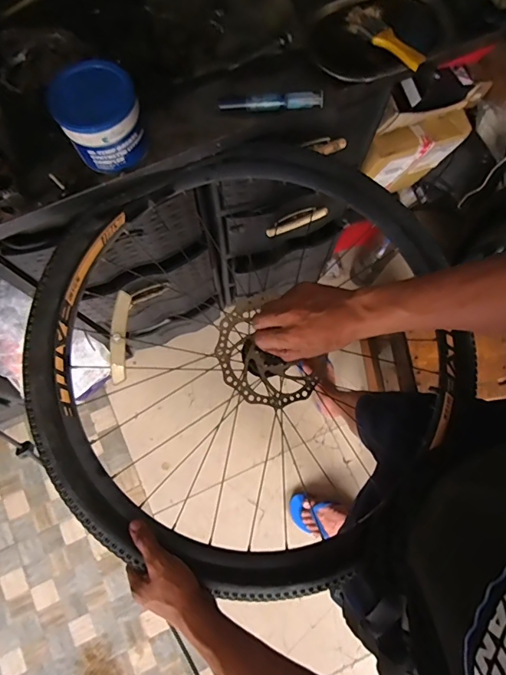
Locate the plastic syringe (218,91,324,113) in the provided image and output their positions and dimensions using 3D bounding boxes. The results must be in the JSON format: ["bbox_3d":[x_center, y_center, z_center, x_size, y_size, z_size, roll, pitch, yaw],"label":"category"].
[{"bbox_3d":[0.026,-0.328,0.598,0.140,0.023,0.017,1,76,-1],"label":"plastic syringe"}]

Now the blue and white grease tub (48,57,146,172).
[{"bbox_3d":[-0.192,-0.277,0.555,0.098,0.091,0.092,0,76,-1],"label":"blue and white grease tub"}]

